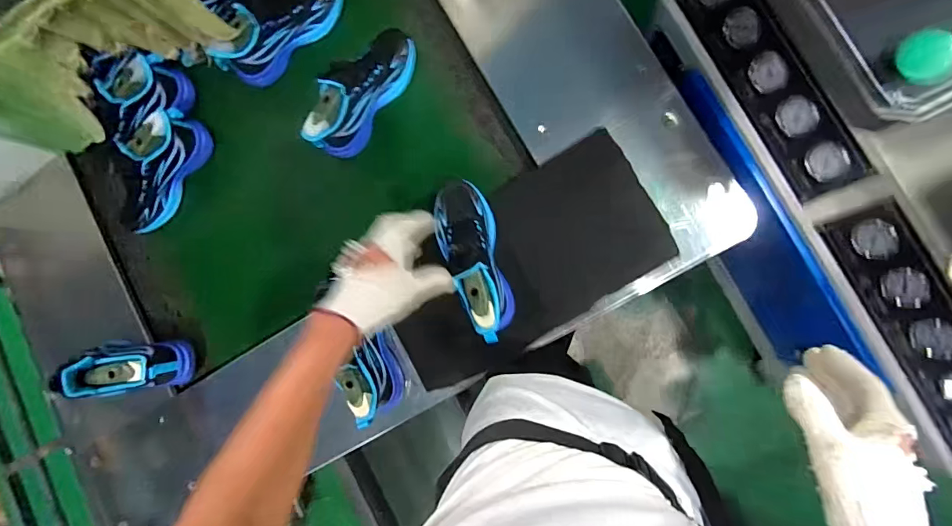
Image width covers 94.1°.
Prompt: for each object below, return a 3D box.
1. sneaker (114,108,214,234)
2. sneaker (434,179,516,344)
[{"bbox_3d":[-0.583,-0.173,0.798,0.084,0.112,0.218,29,93,9],"label":"sneaker"},{"bbox_3d":[-0.008,-0.011,0.655,0.093,0.106,0.254,-19,71,8],"label":"sneaker"}]

